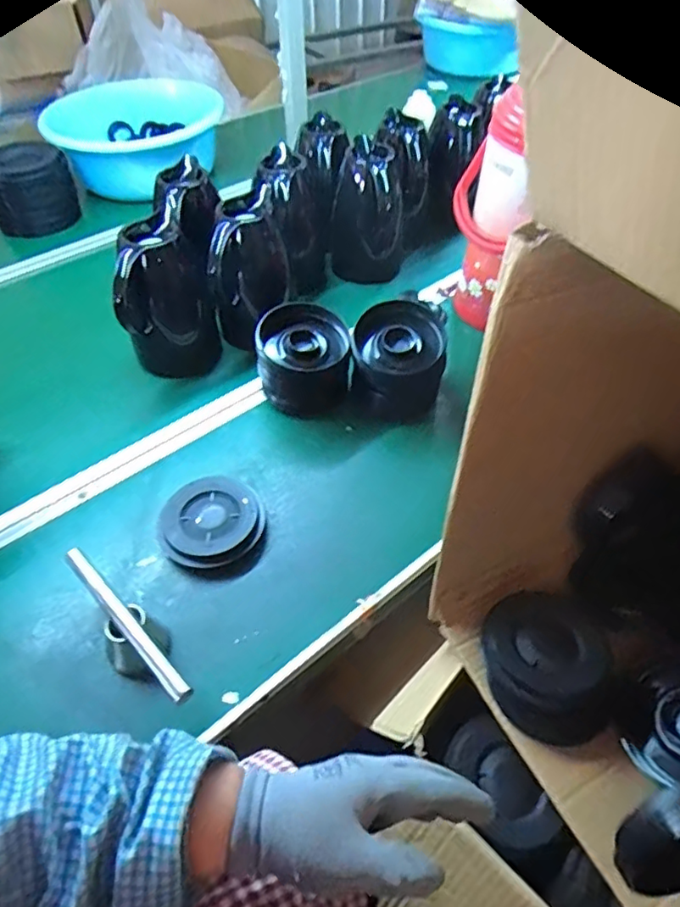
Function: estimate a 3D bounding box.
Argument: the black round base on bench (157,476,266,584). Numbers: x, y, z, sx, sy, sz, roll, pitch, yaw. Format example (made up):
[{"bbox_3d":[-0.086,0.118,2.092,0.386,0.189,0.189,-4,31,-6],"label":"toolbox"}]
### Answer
[{"bbox_3d":[-0.142,0.084,0.667,0.118,0.023,0.127,0,49,0],"label":"black round base on bench"}]

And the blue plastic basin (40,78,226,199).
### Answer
[{"bbox_3d":[-0.462,-0.739,1.340,0.394,0.134,0.394,0,49,0],"label":"blue plastic basin"}]

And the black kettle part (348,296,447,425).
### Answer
[{"bbox_3d":[0.076,-0.121,0.778,0.127,0.122,0.111,7,49,6],"label":"black kettle part"}]

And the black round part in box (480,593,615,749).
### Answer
[{"bbox_3d":[0.210,0.206,0.564,0.125,0.060,0.127,0,49,0],"label":"black round part in box"}]

